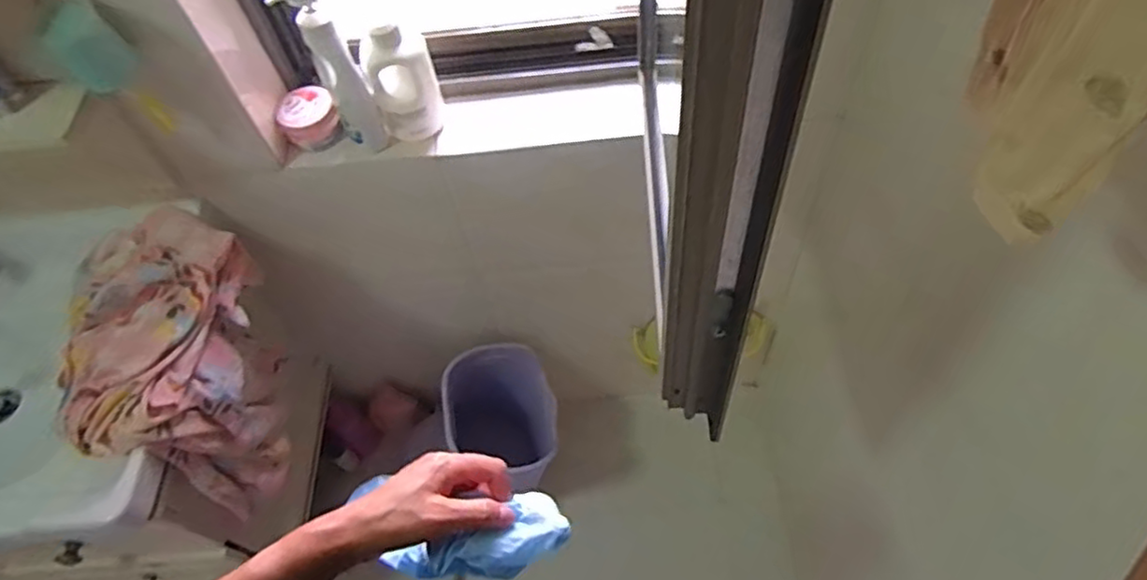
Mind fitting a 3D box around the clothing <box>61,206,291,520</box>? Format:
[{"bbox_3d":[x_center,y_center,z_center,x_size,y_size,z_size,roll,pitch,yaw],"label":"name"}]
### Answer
[{"bbox_3d":[-0.599,0.120,1.050,0.231,0.321,0.366,-4,57,2],"label":"clothing"}]

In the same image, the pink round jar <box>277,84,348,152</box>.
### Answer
[{"bbox_3d":[-0.387,-0.252,0.999,0.083,0.049,0.091,-2,57,3],"label":"pink round jar"}]

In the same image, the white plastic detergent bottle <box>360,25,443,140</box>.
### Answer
[{"bbox_3d":[-0.237,-0.287,0.958,0.088,0.181,0.060,-15,57,-5],"label":"white plastic detergent bottle"}]

